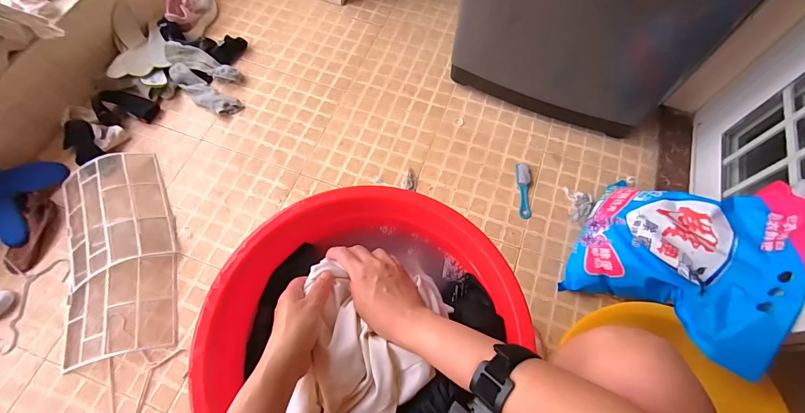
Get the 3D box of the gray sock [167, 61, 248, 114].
[{"bbox_3d":[-0.577,-0.333,1.086,0.232,0.052,0.067,29,68,11],"label":"gray sock"}]

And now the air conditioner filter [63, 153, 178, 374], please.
[{"bbox_3d":[-0.675,0.098,0.891,0.229,0.062,0.493,-14,67,-8],"label":"air conditioner filter"}]

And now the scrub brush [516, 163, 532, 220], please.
[{"bbox_3d":[0.319,-0.043,0.984,0.037,0.016,0.156,5,66,1],"label":"scrub brush"}]

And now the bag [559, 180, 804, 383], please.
[{"bbox_3d":[0.530,0.097,0.740,0.274,0.277,0.335,29,68,11],"label":"bag"}]

